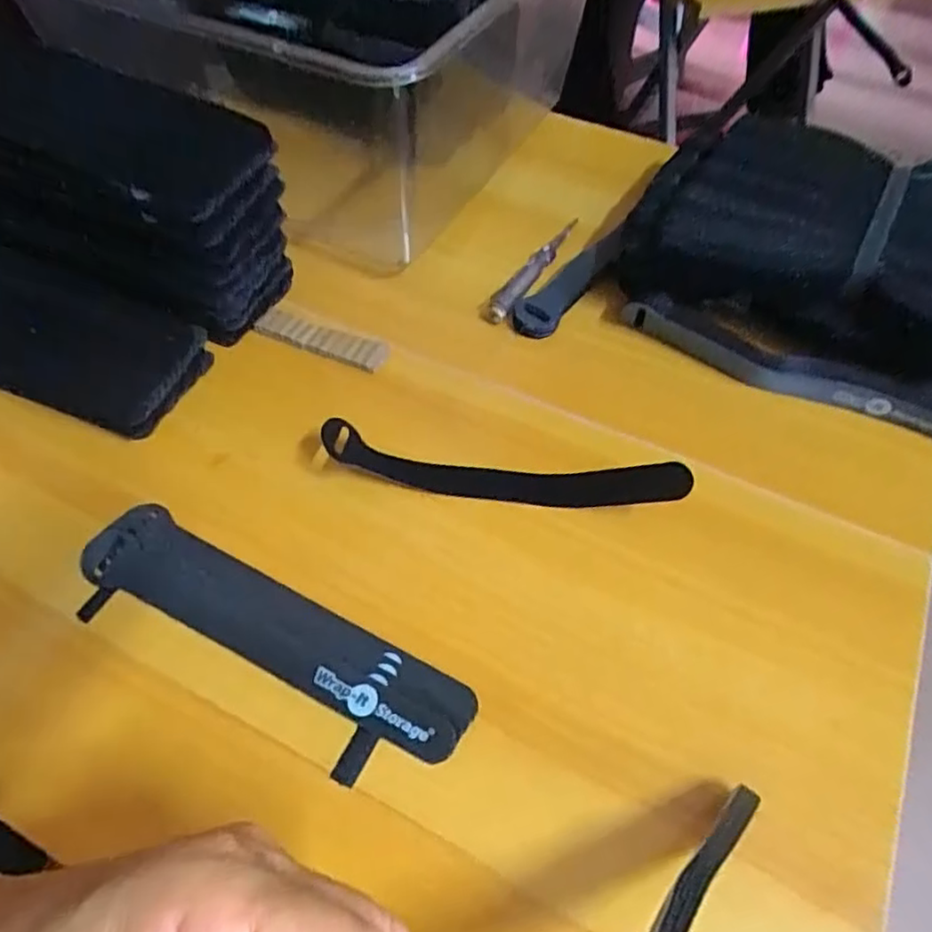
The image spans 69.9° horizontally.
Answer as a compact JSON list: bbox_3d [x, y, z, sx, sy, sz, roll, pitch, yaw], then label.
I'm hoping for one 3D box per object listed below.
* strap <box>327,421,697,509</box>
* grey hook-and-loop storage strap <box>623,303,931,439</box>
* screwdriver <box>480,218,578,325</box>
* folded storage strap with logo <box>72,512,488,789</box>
[{"bbox_3d":[0.019,0.001,0.346,0.183,0.034,0.024,8,58,3],"label":"strap"},{"bbox_3d":[0.190,-0.056,0.396,0.196,0.018,0.021,23,60,12],"label":"grey hook-and-loop storage strap"},{"bbox_3d":[0.049,-0.138,0.455,0.018,0.010,0.124,31,62,17],"label":"screwdriver"},{"bbox_3d":[-0.095,0.080,0.307,0.200,0.006,0.055,26,61,14],"label":"folded storage strap with logo"}]

